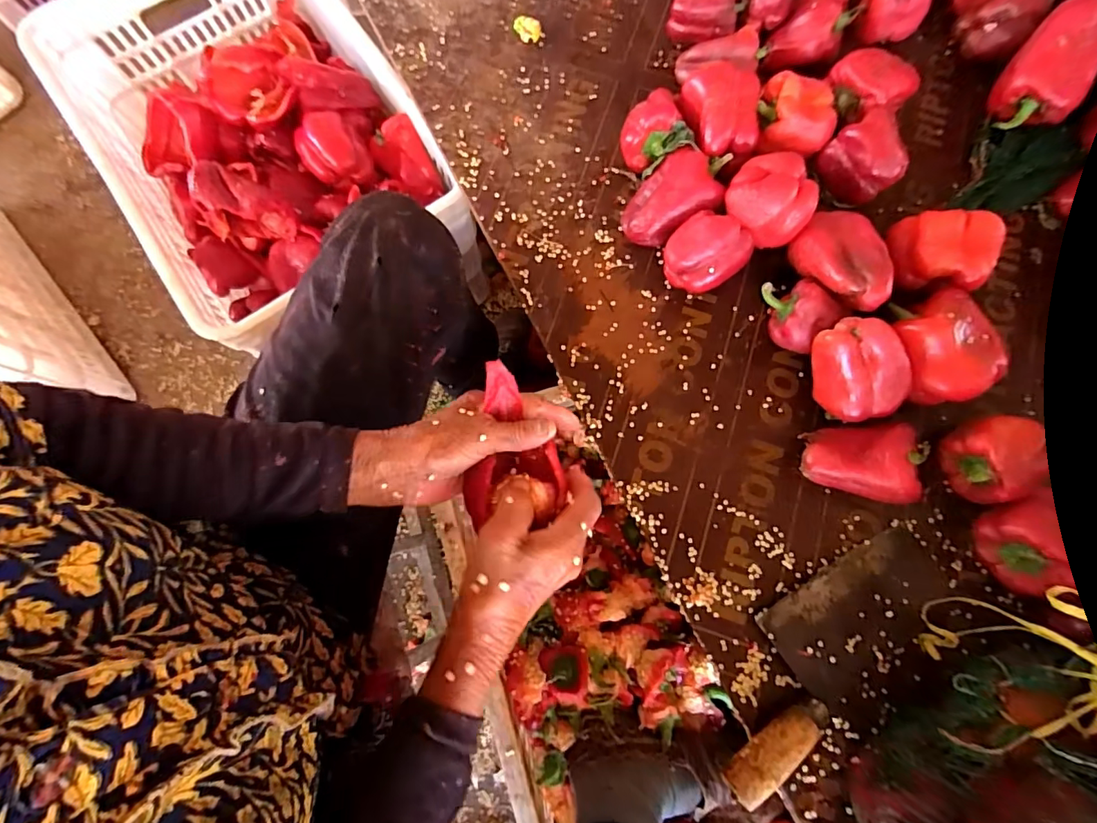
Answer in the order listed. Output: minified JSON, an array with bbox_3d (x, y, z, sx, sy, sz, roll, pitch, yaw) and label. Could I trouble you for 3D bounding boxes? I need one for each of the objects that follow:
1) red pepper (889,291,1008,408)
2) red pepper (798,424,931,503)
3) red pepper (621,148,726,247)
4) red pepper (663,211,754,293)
[{"bbox_3d":[0.336,-0.054,0.428,0.076,0.076,0.095,-24,79,-7],"label":"red pepper"},{"bbox_3d":[0.269,0.037,0.419,0.089,0.051,0.065,18,78,5],"label":"red pepper"},{"bbox_3d":[0.115,-0.208,0.478,0.084,0.060,0.070,-12,77,-2],"label":"red pepper"},{"bbox_3d":[0.145,-0.144,0.461,0.064,0.063,0.060,0,76,1],"label":"red pepper"}]

